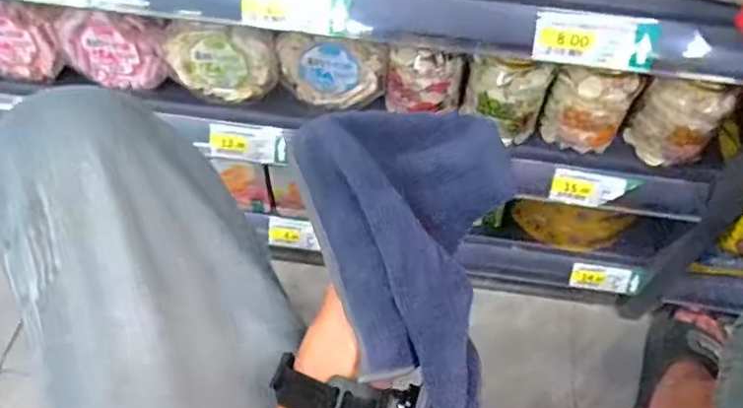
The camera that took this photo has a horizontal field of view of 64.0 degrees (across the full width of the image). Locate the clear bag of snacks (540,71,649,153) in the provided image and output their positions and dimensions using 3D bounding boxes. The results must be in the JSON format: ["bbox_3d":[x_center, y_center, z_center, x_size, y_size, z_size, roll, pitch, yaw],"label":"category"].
[{"bbox_3d":[0.223,-0.094,0.614,0.079,0.099,0.030,11,57,6],"label":"clear bag of snacks"}]

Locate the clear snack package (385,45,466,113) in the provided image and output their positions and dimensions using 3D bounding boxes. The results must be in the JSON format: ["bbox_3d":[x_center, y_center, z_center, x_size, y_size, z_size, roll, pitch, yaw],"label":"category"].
[{"bbox_3d":[0.056,-0.128,0.622,0.080,0.079,0.030,10,57,5],"label":"clear snack package"}]

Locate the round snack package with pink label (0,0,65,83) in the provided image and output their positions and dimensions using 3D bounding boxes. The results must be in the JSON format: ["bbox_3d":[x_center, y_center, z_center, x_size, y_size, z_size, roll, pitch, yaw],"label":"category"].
[{"bbox_3d":[-0.391,-0.177,0.642,0.106,0.091,0.024,9,57,4],"label":"round snack package with pink label"}]

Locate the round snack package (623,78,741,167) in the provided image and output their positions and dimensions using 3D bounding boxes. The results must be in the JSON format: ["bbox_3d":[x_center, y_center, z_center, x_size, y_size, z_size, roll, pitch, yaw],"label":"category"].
[{"bbox_3d":[0.308,-0.079,0.604,0.076,0.099,0.034,21,58,12],"label":"round snack package"}]

